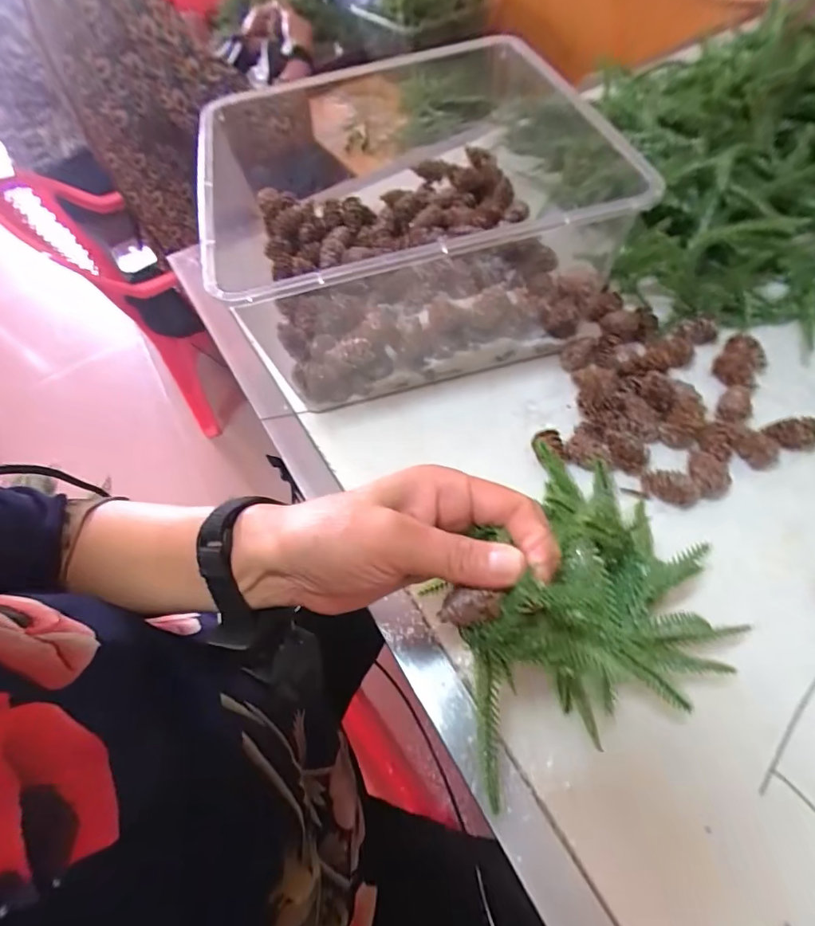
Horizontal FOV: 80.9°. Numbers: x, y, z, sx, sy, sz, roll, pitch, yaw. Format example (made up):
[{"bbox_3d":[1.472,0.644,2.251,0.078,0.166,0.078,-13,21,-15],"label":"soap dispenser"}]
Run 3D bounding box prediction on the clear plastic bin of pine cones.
[{"bbox_3d":[-0.017,-0.208,0.428,0.264,0.133,0.265,-18,58,-3],"label":"clear plastic bin of pine cones"}]

